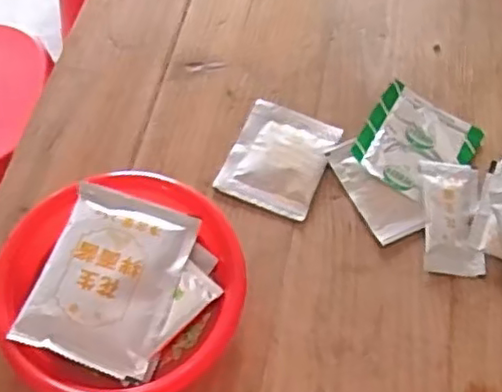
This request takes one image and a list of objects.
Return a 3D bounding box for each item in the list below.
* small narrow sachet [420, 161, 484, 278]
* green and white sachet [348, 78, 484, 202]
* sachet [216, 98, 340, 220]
[{"bbox_3d":[0.130,0.012,0.423,0.037,0.008,0.076,3,60,1],"label":"small narrow sachet"},{"bbox_3d":[0.114,-0.037,0.449,0.070,0.012,0.080,29,64,15],"label":"green and white sachet"},{"bbox_3d":[0.019,-0.026,0.448,0.063,0.007,0.081,20,62,11],"label":"sachet"}]

